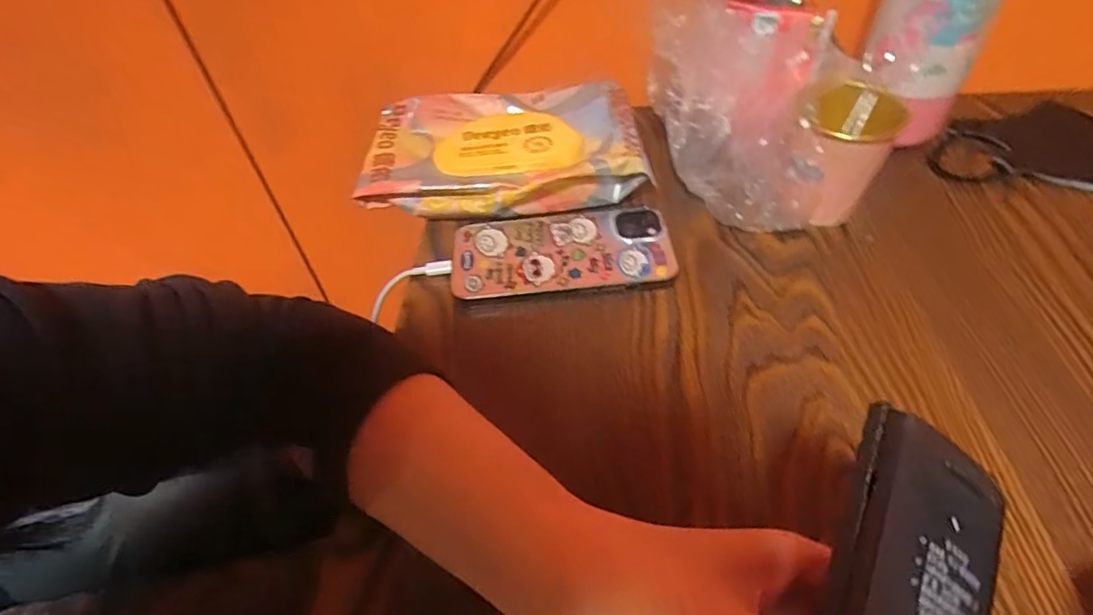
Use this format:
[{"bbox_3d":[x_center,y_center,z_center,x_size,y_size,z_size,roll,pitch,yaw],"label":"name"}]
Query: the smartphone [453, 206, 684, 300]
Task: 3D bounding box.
[{"bbox_3d":[0.009,-0.040,0.382,0.148,0.007,0.076,-5,51,1],"label":"smartphone"}]

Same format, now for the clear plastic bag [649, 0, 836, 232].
[{"bbox_3d":[0.129,-0.144,0.380,0.125,0.116,0.139,8,52,11],"label":"clear plastic bag"}]

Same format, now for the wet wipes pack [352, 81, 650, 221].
[{"bbox_3d":[-0.035,-0.125,0.432,0.207,0.038,0.131,-3,51,3],"label":"wet wipes pack"}]

